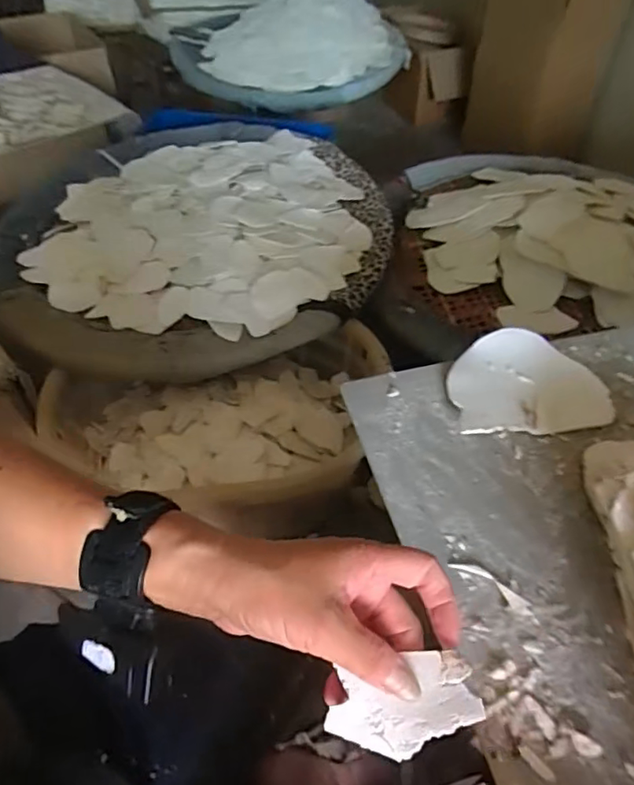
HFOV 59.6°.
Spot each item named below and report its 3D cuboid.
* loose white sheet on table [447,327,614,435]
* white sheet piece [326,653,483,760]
[{"bbox_3d":[0.205,-0.012,0.559,0.147,0.018,0.128,-3,48,-2],"label":"loose white sheet on table"},{"bbox_3d":[0.042,0.155,0.273,0.074,0.005,0.038,-16,49,-5],"label":"white sheet piece"}]

